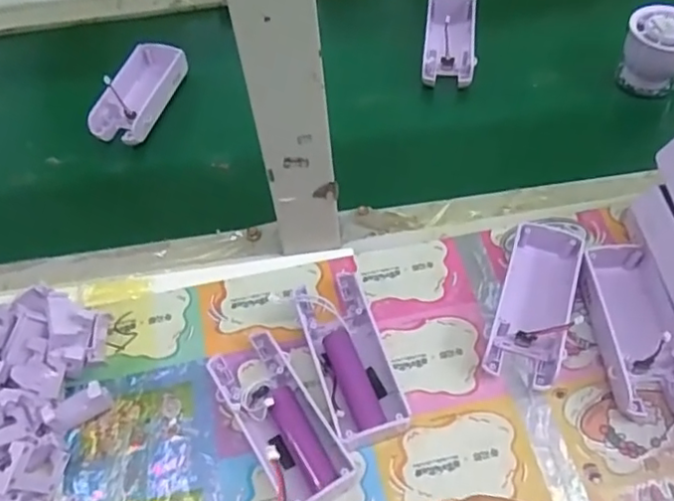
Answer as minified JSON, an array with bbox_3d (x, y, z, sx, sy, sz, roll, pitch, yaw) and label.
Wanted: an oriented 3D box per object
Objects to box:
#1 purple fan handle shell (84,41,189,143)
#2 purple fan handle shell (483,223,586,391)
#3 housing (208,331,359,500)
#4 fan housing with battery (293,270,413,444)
[{"bbox_3d":[-0.175,-0.140,0.570,0.049,0.033,0.108,12,57,10],"label":"purple fan handle shell"},{"bbox_3d":[0.129,0.034,0.412,0.045,0.026,0.107,16,58,12],"label":"purple fan handle shell"},{"bbox_3d":[-0.033,0.100,0.375,0.045,0.028,0.107,-29,60,-17],"label":"housing"},{"bbox_3d":[0.008,0.067,0.399,0.046,0.024,0.105,-16,57,-9],"label":"fan housing with battery"}]

